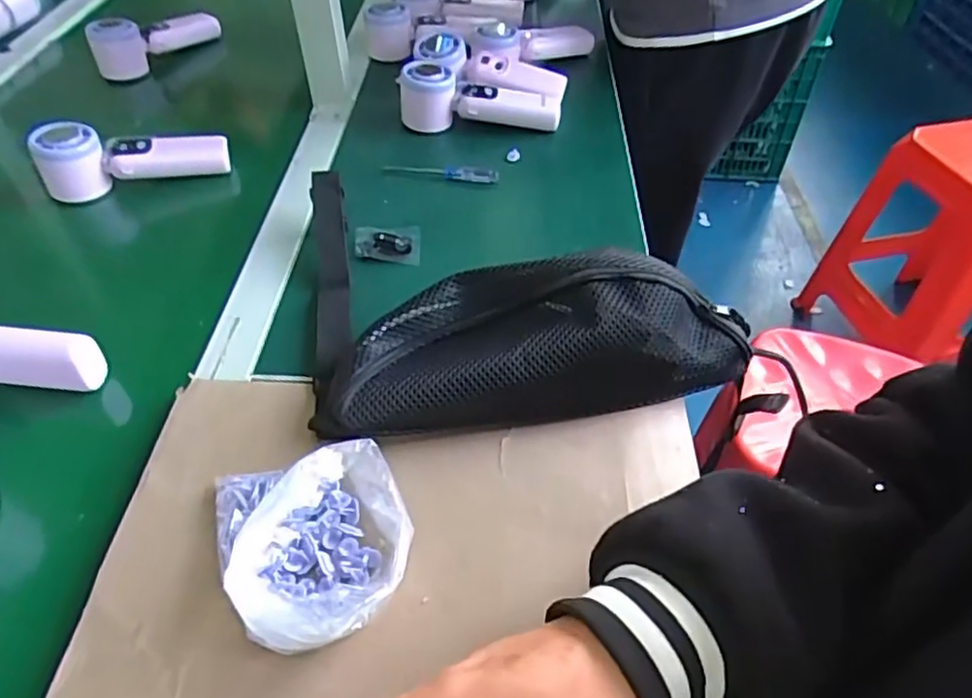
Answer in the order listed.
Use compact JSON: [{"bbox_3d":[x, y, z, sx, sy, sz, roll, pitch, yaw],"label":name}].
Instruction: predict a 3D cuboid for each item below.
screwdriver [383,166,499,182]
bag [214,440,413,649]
[{"bbox_3d":[-0.046,-0.175,0.650,0.116,0.008,0.013,9,47,9],"label":"screwdriver"},{"bbox_3d":[-0.090,0.101,0.359,0.095,0.032,0.118,-21,51,-20],"label":"bag"}]

